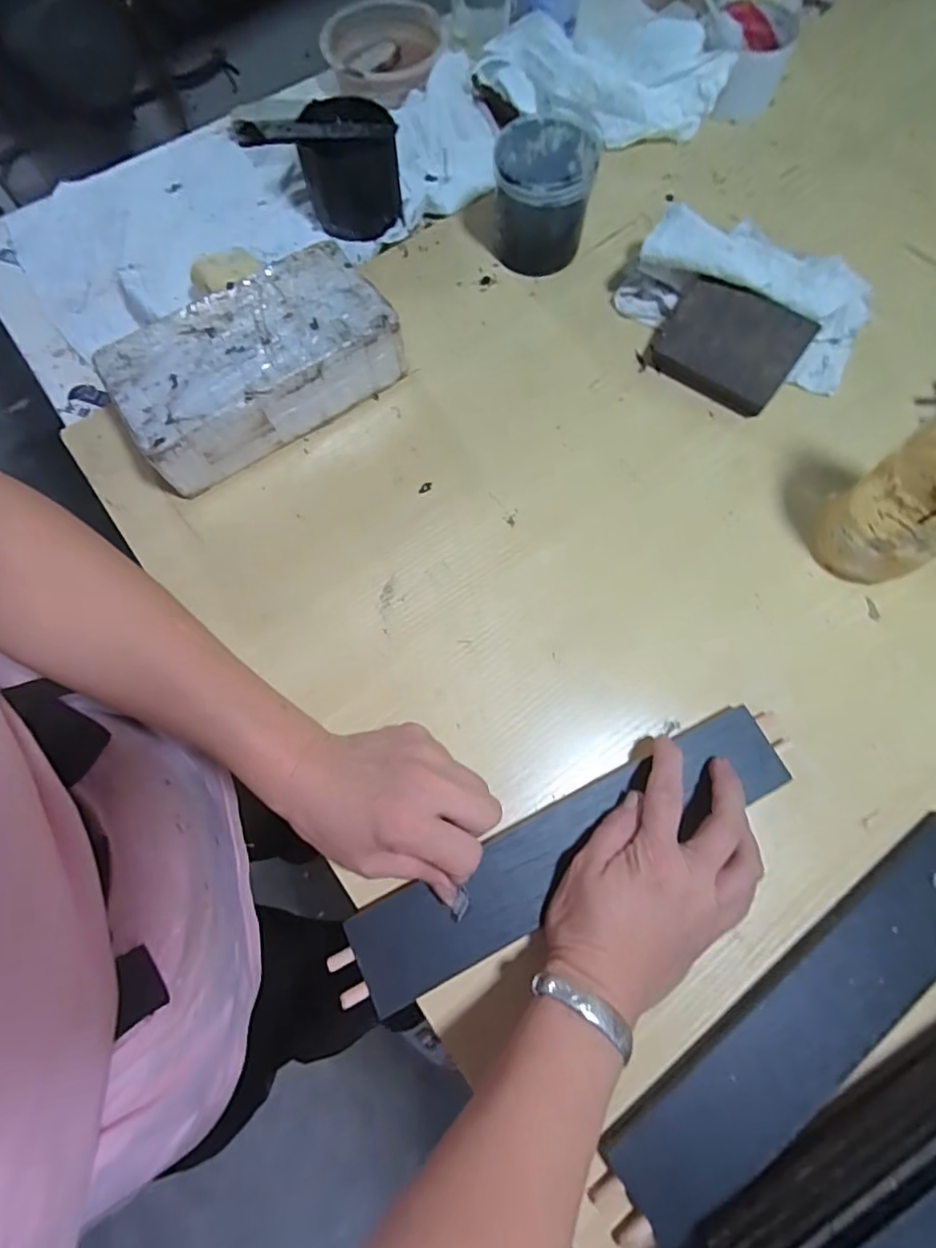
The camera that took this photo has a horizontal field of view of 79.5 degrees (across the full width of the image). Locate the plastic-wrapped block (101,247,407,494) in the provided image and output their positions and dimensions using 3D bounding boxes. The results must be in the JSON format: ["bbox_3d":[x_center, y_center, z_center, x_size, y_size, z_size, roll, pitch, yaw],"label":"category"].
[{"bbox_3d":[-0.160,-0.192,0.429,0.203,0.069,0.103,-35,75,-10],"label":"plastic-wrapped block"}]

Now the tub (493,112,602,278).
[{"bbox_3d":[0.062,-0.358,0.474,0.074,0.077,0.086,5,73,2],"label":"tub"}]

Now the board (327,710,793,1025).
[{"bbox_3d":[0.065,0.137,0.346,0.307,0.019,0.057,-27,74,-8],"label":"board"}]

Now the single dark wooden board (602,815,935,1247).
[{"bbox_3d":[0.206,0.226,0.323,0.286,0.019,0.065,-35,75,-10],"label":"single dark wooden board"}]

